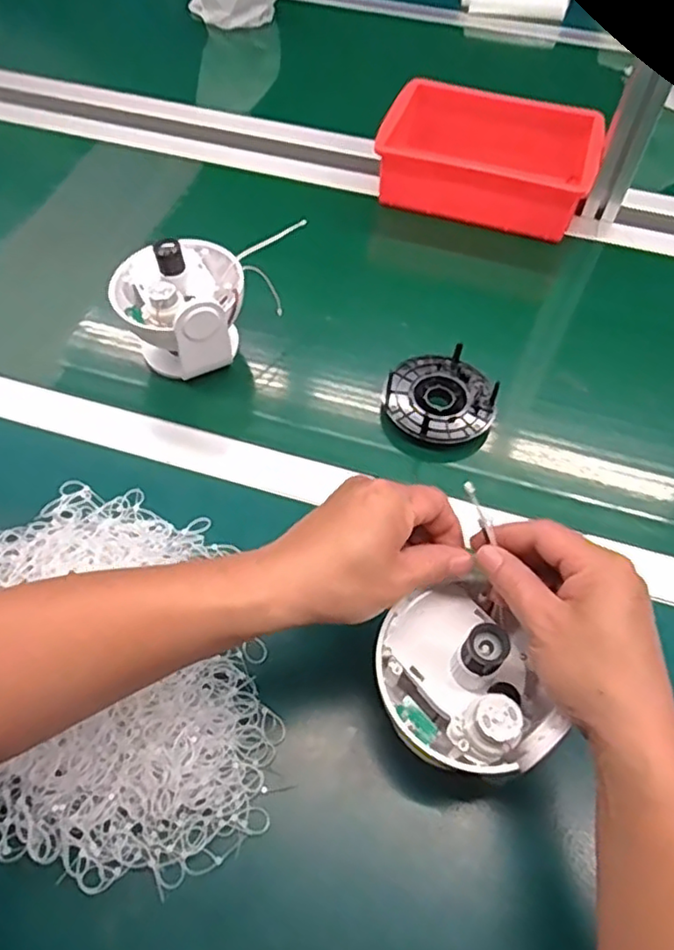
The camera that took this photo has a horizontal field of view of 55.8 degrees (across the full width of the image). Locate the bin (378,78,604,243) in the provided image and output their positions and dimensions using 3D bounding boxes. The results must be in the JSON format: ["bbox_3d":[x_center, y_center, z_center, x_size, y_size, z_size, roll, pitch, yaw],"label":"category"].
[{"bbox_3d":[0.182,-0.382,0.766,0.244,0.068,0.171,17,59,11],"label":"bin"}]

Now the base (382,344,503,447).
[{"bbox_3d":[0.097,-0.068,0.594,0.099,0.037,0.099,0,57,0],"label":"base"}]

